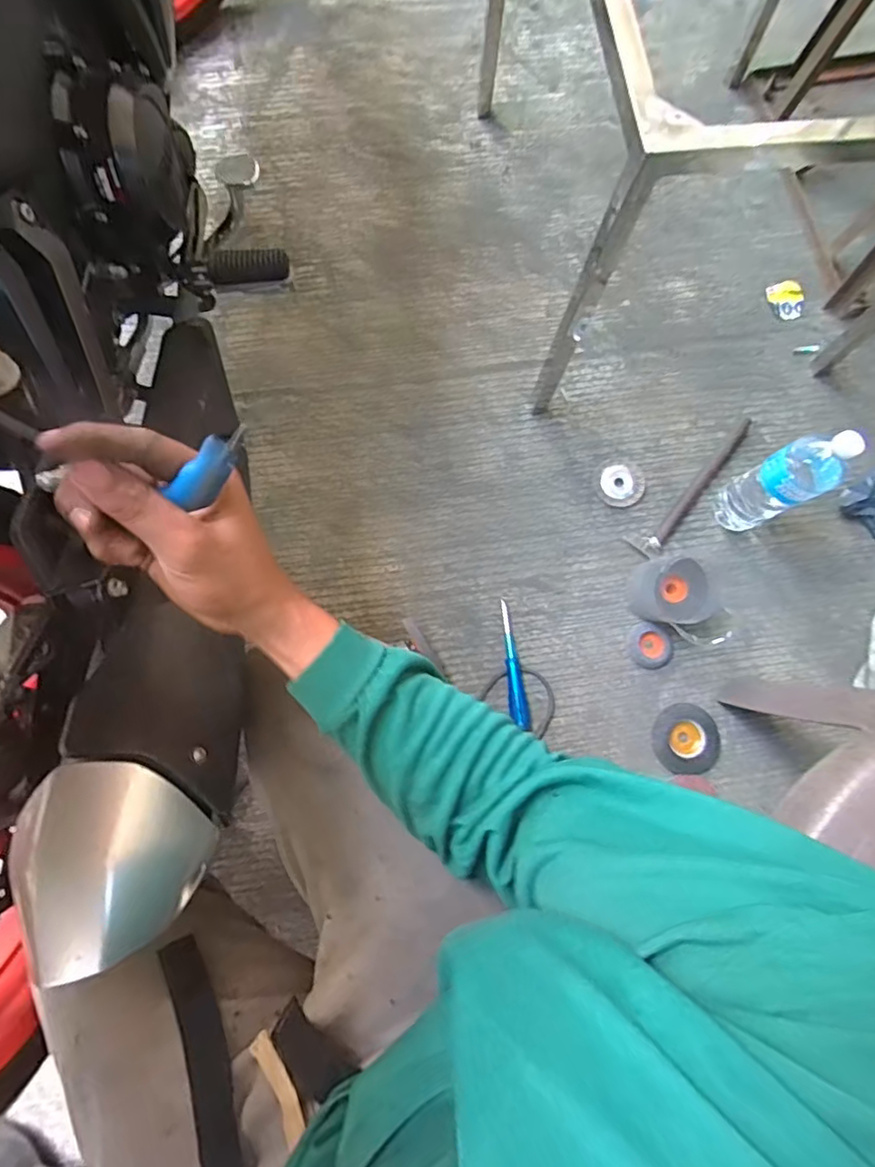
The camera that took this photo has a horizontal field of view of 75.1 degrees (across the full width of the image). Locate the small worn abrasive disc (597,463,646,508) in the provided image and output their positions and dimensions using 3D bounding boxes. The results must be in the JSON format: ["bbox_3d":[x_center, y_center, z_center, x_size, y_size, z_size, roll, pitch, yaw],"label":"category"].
[{"bbox_3d":[0.301,-0.162,0.930,0.080,0.007,0.071,-21,80,-5],"label":"small worn abrasive disc"}]

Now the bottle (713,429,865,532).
[{"bbox_3d":[0.485,-0.142,0.804,0.062,0.259,0.081,-28,81,-6],"label":"bottle"}]

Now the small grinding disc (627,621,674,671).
[{"bbox_3d":[0.327,0.095,0.875,0.062,0.020,0.073,-44,83,-8],"label":"small grinding disc"}]

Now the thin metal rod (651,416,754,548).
[{"bbox_3d":[0.428,-0.166,0.930,0.025,0.016,0.277,38,81,6],"label":"thin metal rod"}]

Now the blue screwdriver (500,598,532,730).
[{"bbox_3d":[0.114,0.120,0.870,0.028,0.019,0.183,-8,80,-2],"label":"blue screwdriver"}]

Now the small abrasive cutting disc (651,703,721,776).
[{"bbox_3d":[0.374,0.233,0.852,0.100,0.022,0.100,1,79,-1],"label":"small abrasive cutting disc"}]

